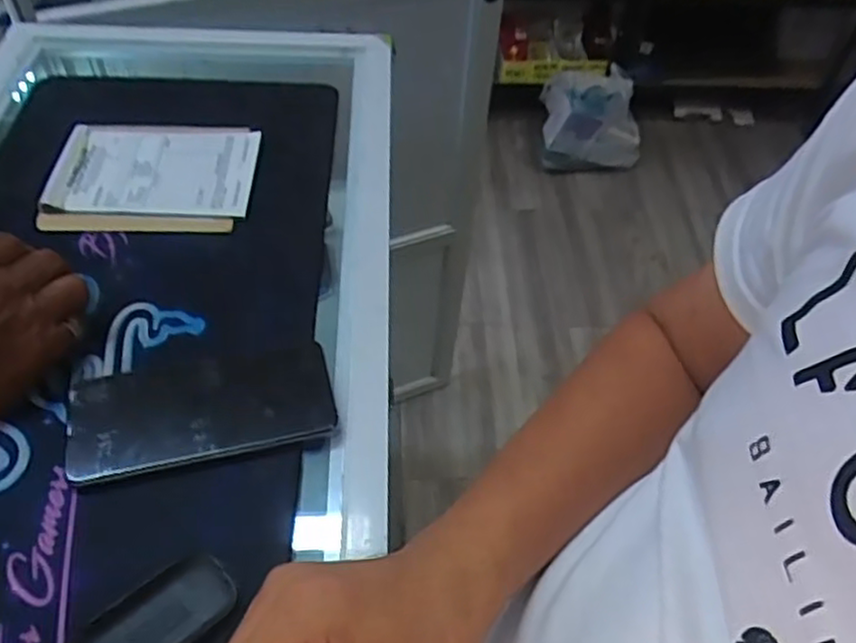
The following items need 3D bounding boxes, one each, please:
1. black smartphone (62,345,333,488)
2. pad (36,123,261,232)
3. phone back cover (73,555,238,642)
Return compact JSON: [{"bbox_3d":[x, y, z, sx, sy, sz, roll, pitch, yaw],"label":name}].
[{"bbox_3d":[-0.151,0.055,0.472,0.168,0.012,0.076,-12,53,-11],"label":"black smartphone"},{"bbox_3d":[-0.239,-0.132,0.617,0.168,0.014,0.129,-1,51,-3],"label":"pad"},{"bbox_3d":[-0.155,0.166,0.377,0.100,0.008,0.044,-31,59,-24],"label":"phone back cover"}]

